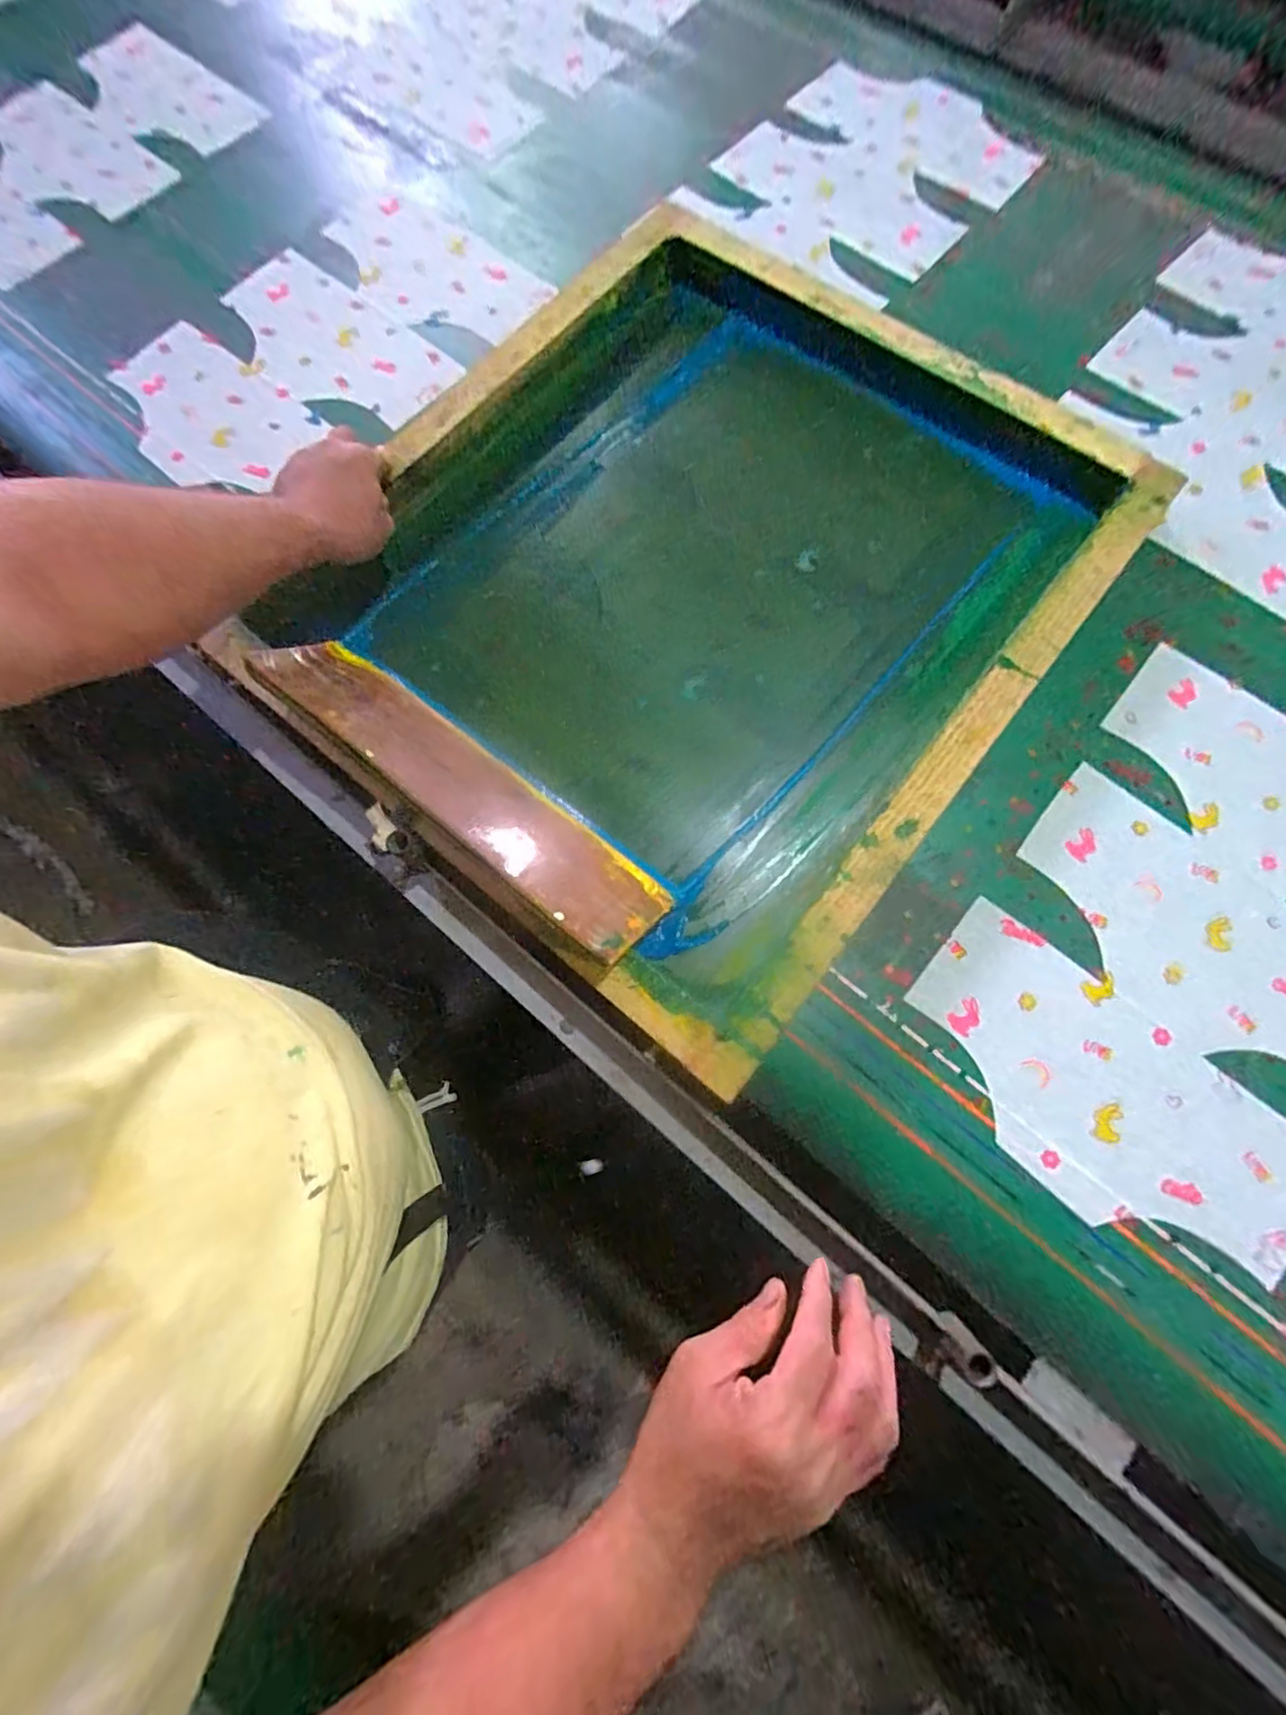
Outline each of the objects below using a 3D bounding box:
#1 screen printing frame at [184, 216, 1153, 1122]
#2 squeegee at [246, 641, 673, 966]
[{"bbox_3d":[0.043,-0.273,0.606,0.620,0.089,0.700,38,77,11],"label":"screen printing frame"},{"bbox_3d":[-0.151,-0.057,0.521,0.385,0.026,0.094,38,41,11],"label":"squeegee"}]

